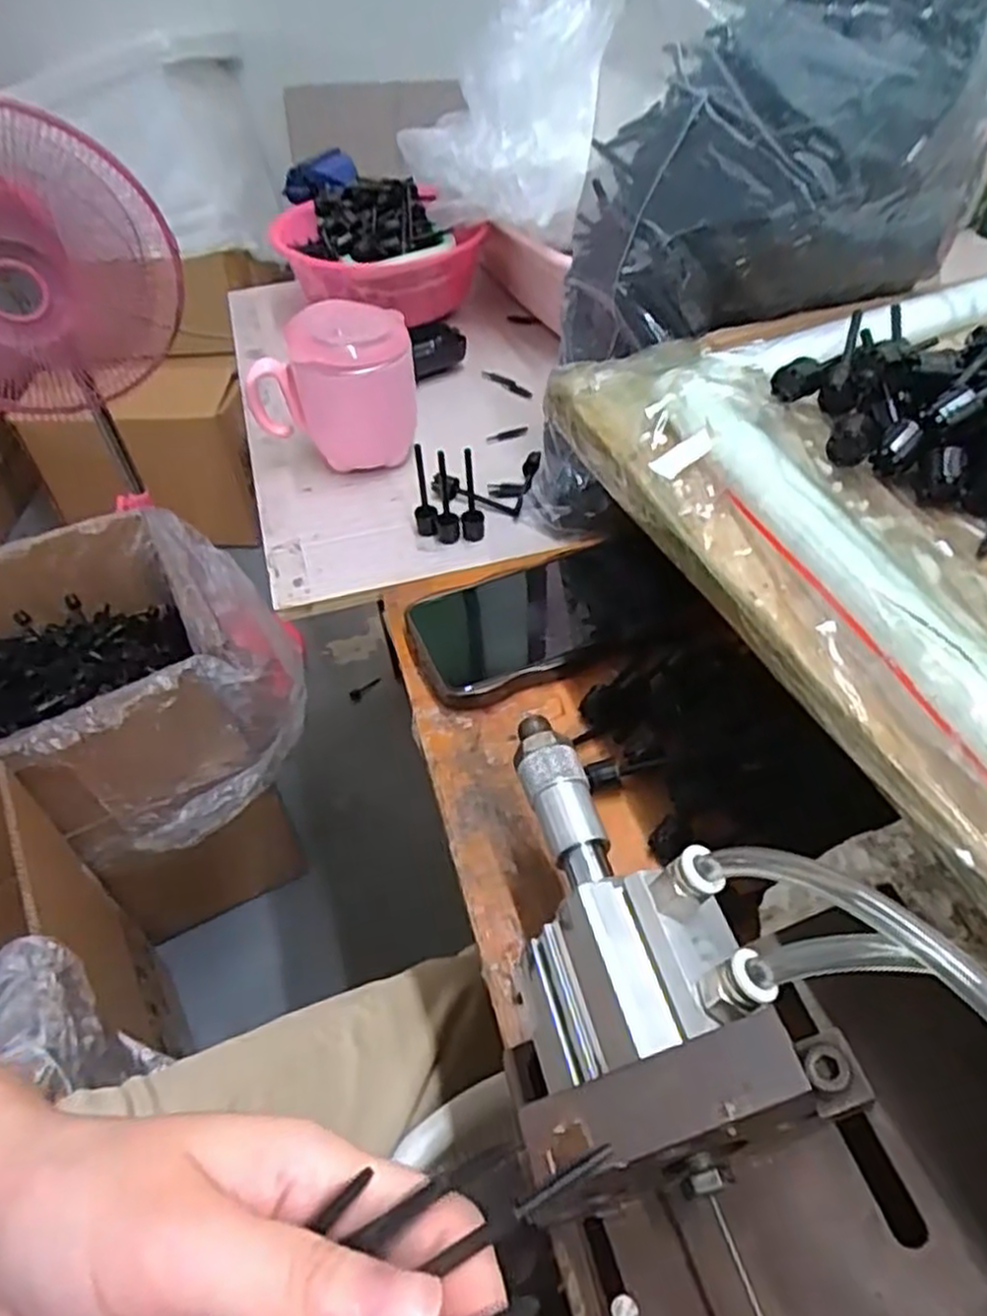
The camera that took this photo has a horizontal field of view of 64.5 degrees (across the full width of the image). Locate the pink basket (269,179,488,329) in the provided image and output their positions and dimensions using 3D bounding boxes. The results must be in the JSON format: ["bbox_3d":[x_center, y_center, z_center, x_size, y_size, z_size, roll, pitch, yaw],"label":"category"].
[{"bbox_3d":[-0.107,-0.363,0.689,0.152,0.081,0.165,-18,49,-13],"label":"pink basket"}]

